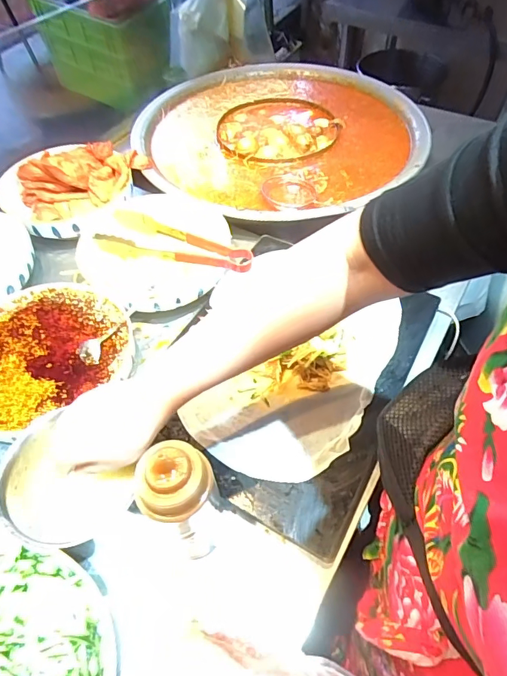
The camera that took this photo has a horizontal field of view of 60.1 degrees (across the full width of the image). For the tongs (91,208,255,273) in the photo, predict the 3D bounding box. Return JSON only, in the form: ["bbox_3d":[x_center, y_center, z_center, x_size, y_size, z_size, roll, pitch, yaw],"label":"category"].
[{"bbox_3d":[-0.121,-0.133,0.655,0.224,0.045,0.069,11,52,18],"label":"tongs"}]

